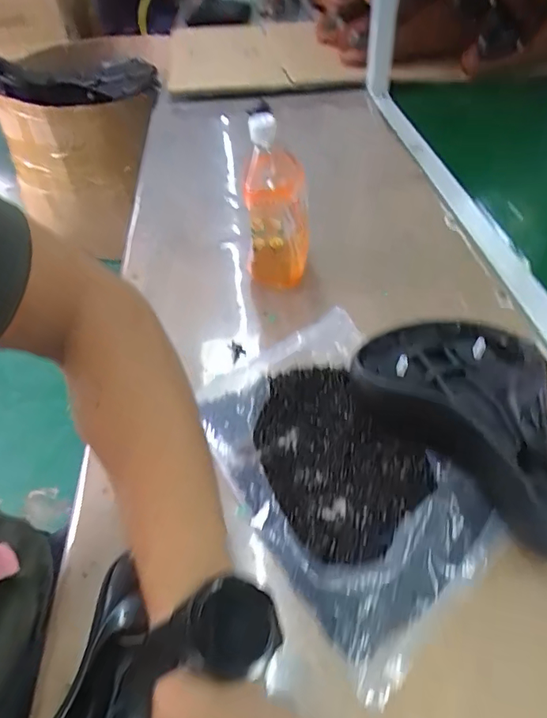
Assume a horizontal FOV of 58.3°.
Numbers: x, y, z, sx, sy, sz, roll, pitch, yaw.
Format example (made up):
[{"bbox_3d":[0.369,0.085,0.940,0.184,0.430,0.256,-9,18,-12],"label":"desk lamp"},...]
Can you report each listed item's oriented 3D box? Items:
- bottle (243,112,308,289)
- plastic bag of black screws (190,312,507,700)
[{"bbox_3d":[0.004,-0.179,0.581,0.071,0.179,0.074,-4,45,0],"label":"bottle"},{"bbox_3d":[0.066,0.089,0.448,0.203,0.042,0.321,-21,47,-17],"label":"plastic bag of black screws"}]

